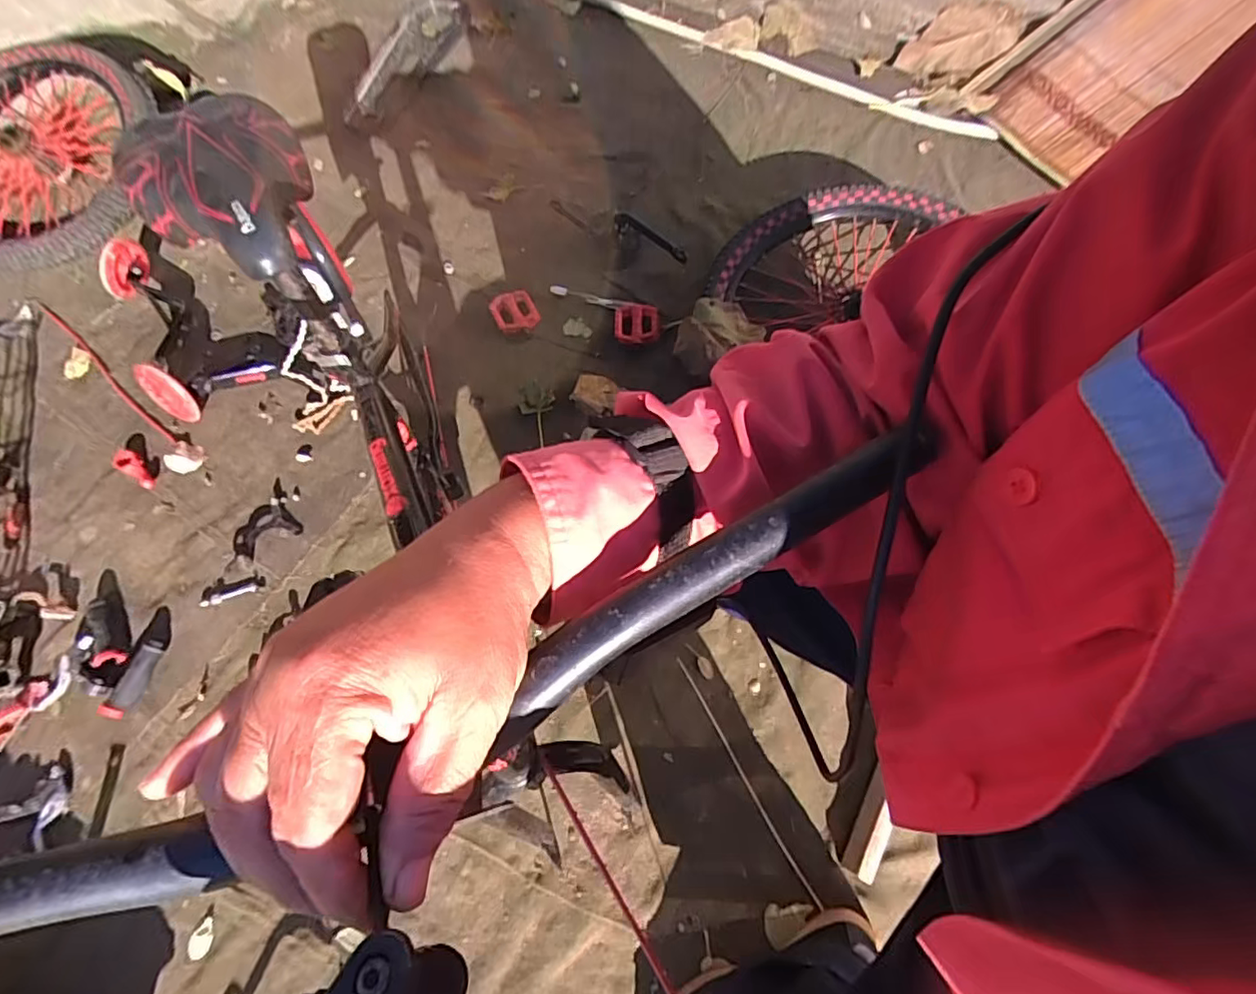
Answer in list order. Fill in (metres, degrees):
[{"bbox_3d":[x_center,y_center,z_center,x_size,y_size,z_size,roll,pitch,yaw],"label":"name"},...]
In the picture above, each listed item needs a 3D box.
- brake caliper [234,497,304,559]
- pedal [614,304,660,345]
[{"bbox_3d":[-0.571,0.047,0.921,0.091,0.023,0.081,-38,69,-14],"label":"brake caliper"},{"bbox_3d":[0.016,-0.302,1.035,0.077,0.065,0.021,2,19,5],"label":"pedal"}]

